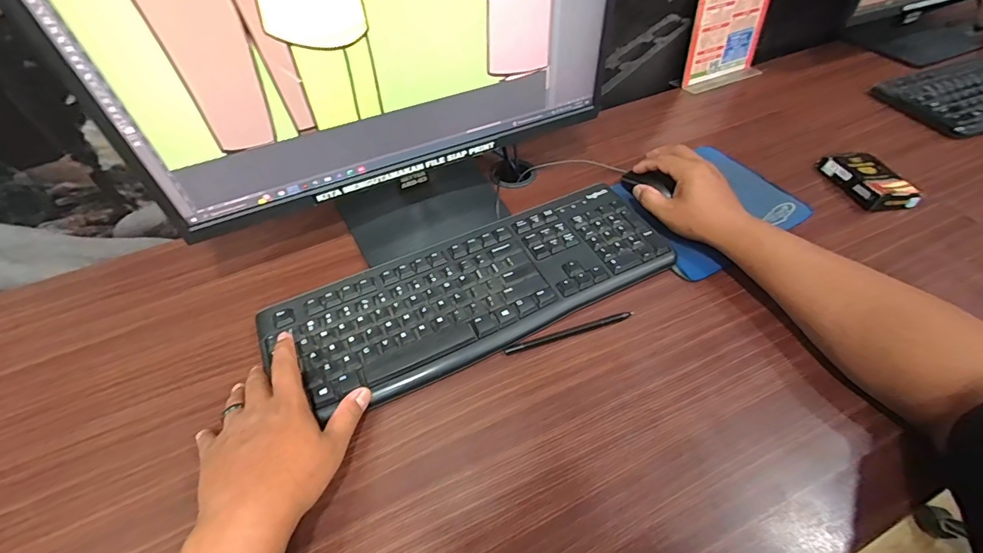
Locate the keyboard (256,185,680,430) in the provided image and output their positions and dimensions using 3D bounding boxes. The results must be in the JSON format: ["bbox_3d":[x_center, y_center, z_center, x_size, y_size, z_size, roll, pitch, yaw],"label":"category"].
[{"bbox_3d":[-0.014,0.012,0.473,0.421,0.015,0.146,-21,52,-14],"label":"keyboard"}]

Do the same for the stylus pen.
[{"bbox_3d":[0.080,0.057,0.446,0.137,0.004,0.008,-16,51,-9],"label":"stylus pen"}]

